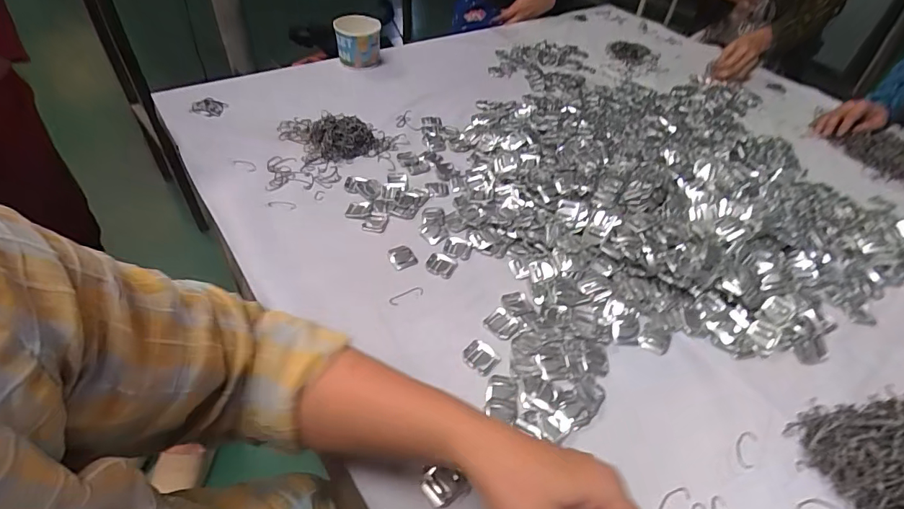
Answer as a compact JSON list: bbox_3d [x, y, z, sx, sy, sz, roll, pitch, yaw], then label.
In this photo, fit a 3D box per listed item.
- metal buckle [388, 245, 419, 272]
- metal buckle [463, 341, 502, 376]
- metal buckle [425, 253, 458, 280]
[{"bbox_3d":[-0.063,0.003,0.573,0.029,0.004,0.033,-23,53,-24],"label":"metal buckle"},{"bbox_3d":[0.031,0.109,0.482,0.036,0.006,0.032,33,53,23],"label":"metal buckle"},{"bbox_3d":[-0.013,0.012,0.568,0.036,0.006,0.031,18,48,11],"label":"metal buckle"}]

